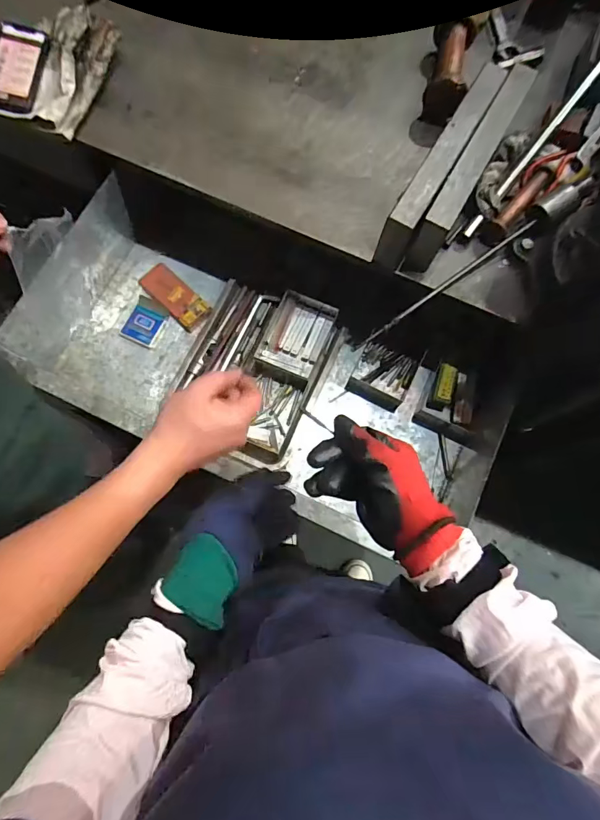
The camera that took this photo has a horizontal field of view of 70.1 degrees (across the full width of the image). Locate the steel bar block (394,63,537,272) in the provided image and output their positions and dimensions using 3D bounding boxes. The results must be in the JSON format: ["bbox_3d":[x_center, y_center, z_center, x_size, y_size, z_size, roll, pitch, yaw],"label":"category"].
[{"bbox_3d":[0.260,-0.369,0.659,0.045,0.115,0.345,30,77,5],"label":"steel bar block"}]

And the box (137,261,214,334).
[{"bbox_3d":[-0.247,-0.225,0.844,0.155,0.011,0.063,44,79,8],"label":"box"}]

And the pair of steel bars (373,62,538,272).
[{"bbox_3d":[0.242,-0.376,0.654,0.083,0.100,0.350,30,77,5],"label":"pair of steel bars"}]

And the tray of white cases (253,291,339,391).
[{"bbox_3d":[-0.008,-0.131,0.826,0.122,0.050,0.169,25,77,4],"label":"tray of white cases"}]

